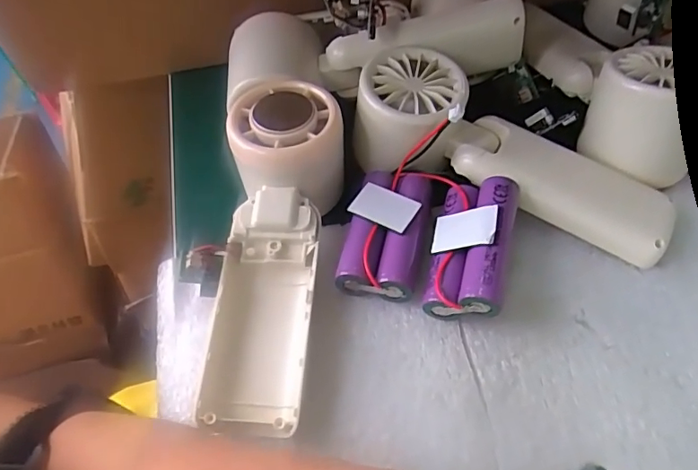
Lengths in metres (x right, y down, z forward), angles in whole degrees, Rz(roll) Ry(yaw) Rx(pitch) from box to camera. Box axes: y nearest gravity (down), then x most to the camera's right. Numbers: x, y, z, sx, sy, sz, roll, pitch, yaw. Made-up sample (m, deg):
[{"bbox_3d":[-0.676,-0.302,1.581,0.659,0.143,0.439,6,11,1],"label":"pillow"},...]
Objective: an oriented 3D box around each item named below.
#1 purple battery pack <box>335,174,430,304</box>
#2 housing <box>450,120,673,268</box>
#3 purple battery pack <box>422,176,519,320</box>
[{"bbox_3d":[0.018,-0.002,0.248,0.035,0.022,0.066,9,58,10],"label":"purple battery pack"},{"bbox_3d":[0.104,-0.022,0.252,0.102,0.029,0.038,24,62,18],"label":"housing"},{"bbox_3d":[0.057,0.005,0.233,0.036,0.024,0.065,-8,48,38],"label":"purple battery pack"}]

